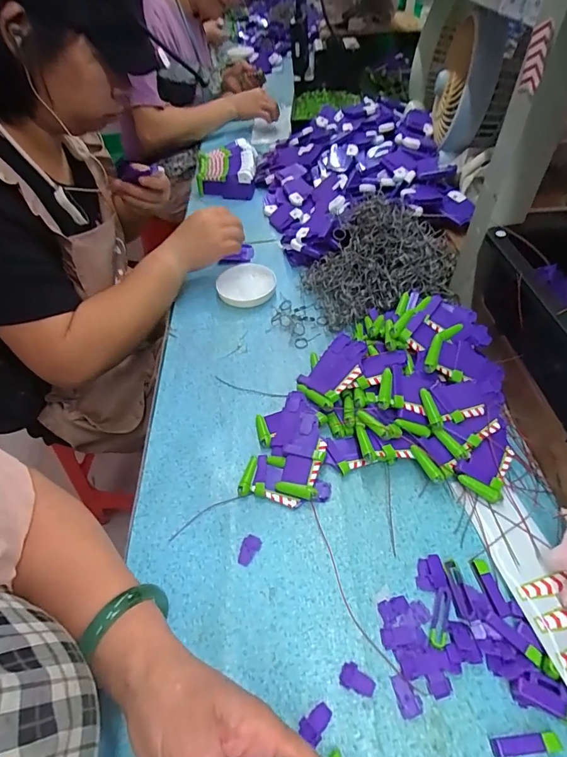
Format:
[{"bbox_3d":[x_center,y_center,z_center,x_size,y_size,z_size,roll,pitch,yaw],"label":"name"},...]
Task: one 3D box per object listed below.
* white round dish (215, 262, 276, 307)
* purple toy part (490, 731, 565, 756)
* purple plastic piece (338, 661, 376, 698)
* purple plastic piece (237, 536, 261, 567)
[{"bbox_3d":[-0.059,-0.151,0.645,0.089,0.019,0.096,-2,49,2],"label":"white round dish"},{"bbox_3d":[0.169,0.256,0.283,0.045,0.007,0.011,-14,49,8],"label":"purple toy part"},{"bbox_3d":[0.058,0.234,0.315,0.026,0.005,0.017,23,55,22],"label":"purple plastic piece"},{"bbox_3d":[-0.032,0.162,0.381,0.017,0.004,0.027,13,52,14],"label":"purple plastic piece"}]

